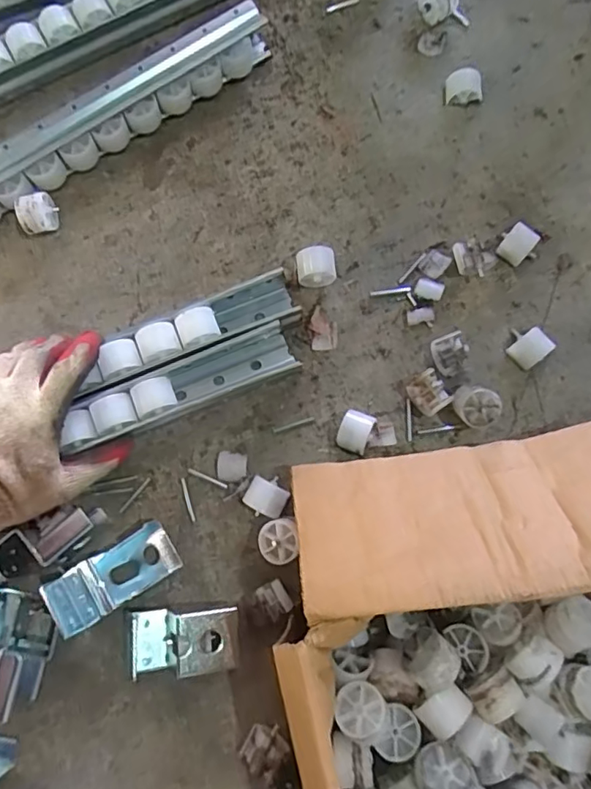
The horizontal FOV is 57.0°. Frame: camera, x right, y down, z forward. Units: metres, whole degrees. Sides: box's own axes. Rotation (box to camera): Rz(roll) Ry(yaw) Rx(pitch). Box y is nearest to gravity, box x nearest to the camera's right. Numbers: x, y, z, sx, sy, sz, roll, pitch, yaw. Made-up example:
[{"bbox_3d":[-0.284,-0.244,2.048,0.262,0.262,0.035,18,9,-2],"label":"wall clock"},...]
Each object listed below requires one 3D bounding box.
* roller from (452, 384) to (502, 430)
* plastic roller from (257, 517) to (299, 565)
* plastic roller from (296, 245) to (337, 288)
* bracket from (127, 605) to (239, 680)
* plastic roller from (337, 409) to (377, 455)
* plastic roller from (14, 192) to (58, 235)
[{"bbox_3d":[0.153,0.011,0.463,0.033,0.033,0.036,-15,79,-2],"label":"roller"},{"bbox_3d":[-0.014,0.120,0.449,0.032,0.028,0.034,-8,79,-1],"label":"plastic roller"},{"bbox_3d":[0.018,-0.114,0.490,0.034,0.038,0.027,-8,79,-1],"label":"plastic roller"},{"bbox_3d":[-0.090,0.194,0.428,0.089,0.040,0.049,-6,79,0],"label":"bracket"},{"bbox_3d":[0.051,0.032,0.469,0.027,0.019,0.035,20,80,5],"label":"plastic roller"},{"bbox_3d":[-0.241,-0.169,0.510,0.033,0.036,0.029,-16,79,-2],"label":"plastic roller"}]

